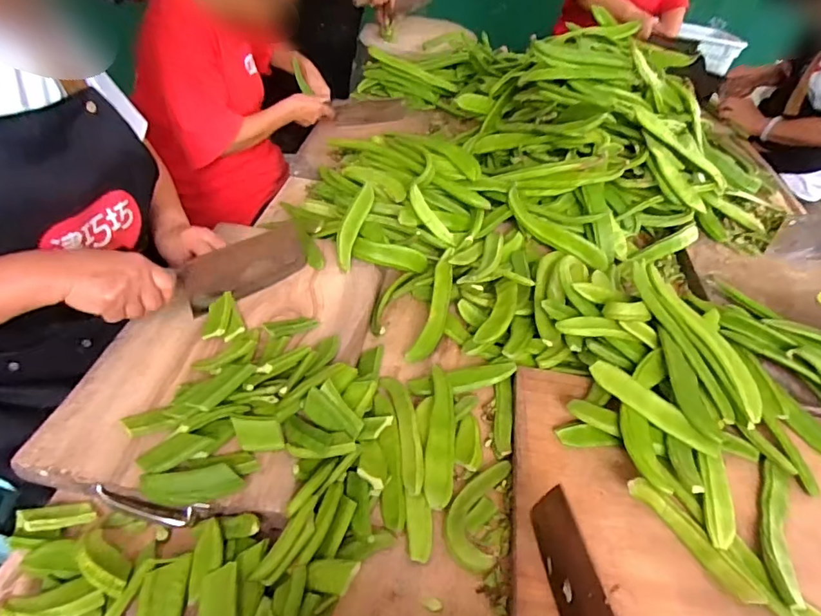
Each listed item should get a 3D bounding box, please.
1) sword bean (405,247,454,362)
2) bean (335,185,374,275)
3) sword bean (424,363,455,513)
[{"bbox_3d":[0.040,-0.004,0.736,0.037,0.030,0.211,13,59,7],"label":"sword bean"},{"bbox_3d":[-0.091,-0.138,0.783,0.032,0.022,0.166,13,66,7],"label":"bean"},{"bbox_3d":[0.038,0.145,0.585,0.033,0.014,0.184,7,43,0],"label":"sword bean"}]

